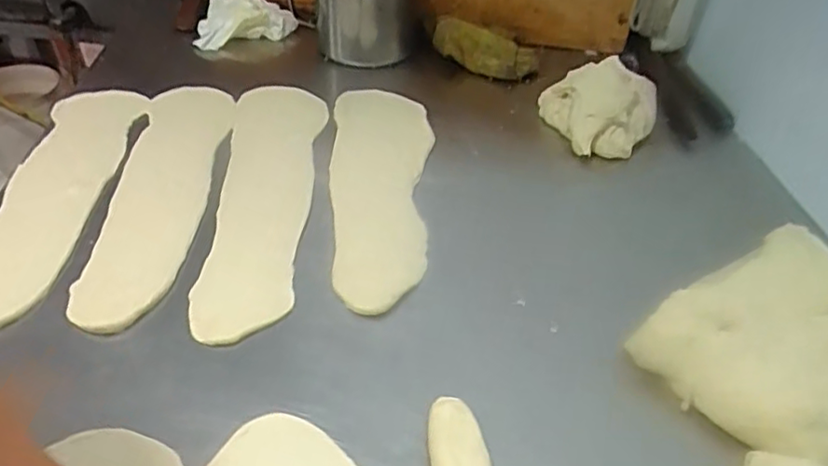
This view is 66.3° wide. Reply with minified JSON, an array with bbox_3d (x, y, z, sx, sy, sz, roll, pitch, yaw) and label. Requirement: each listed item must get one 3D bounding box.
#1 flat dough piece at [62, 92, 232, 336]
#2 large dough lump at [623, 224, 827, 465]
[{"bbox_3d":[-0.248,-0.042,0.618,0.088,0.016,0.354,1,44,-2],"label":"flat dough piece"},{"bbox_3d":[0.271,0.085,0.446,0.154,0.066,0.187,-19,46,-24],"label":"large dough lump"}]

